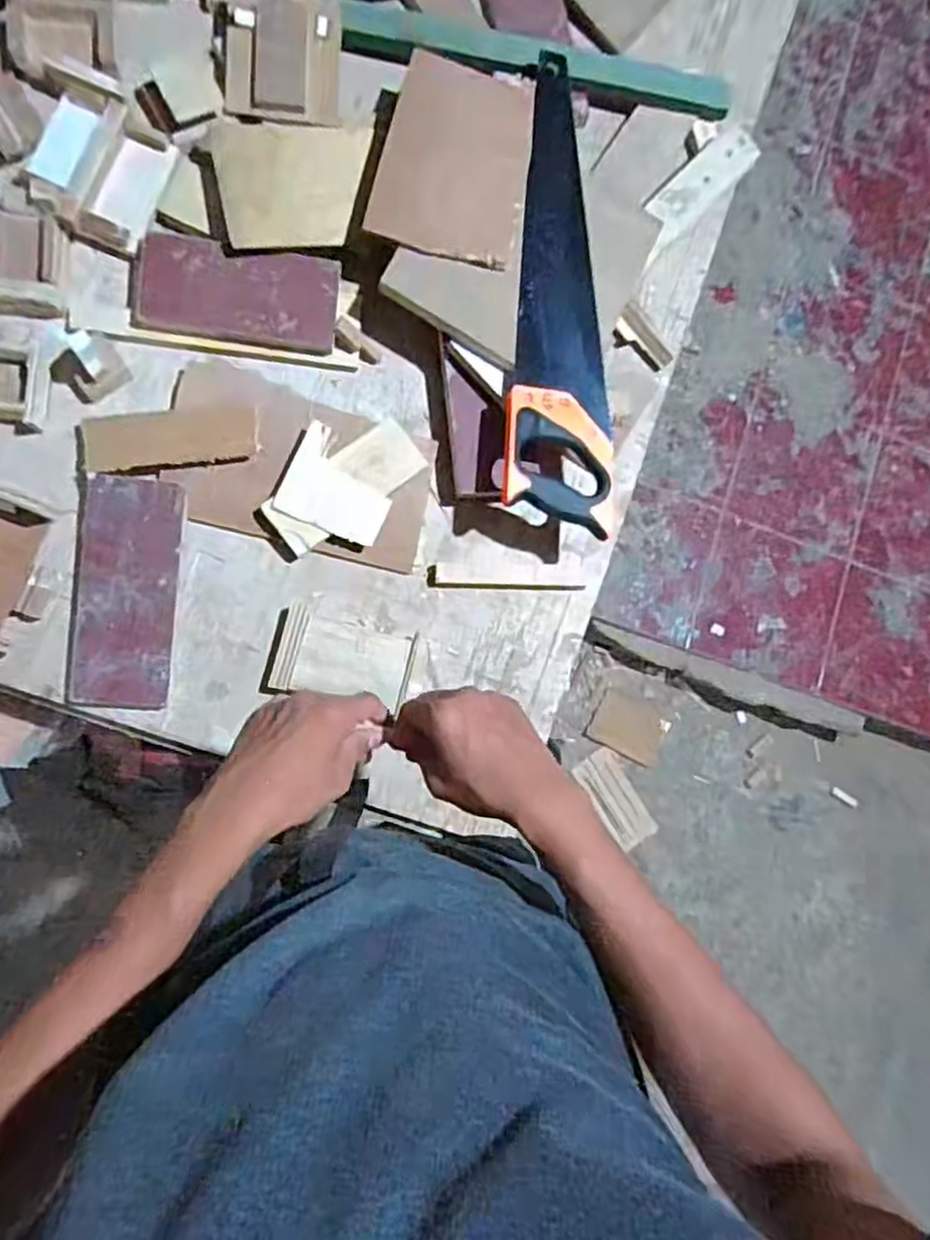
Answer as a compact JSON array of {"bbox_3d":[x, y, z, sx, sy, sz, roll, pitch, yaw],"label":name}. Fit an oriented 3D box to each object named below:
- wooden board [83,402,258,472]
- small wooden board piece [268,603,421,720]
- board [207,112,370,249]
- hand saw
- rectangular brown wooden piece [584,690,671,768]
[{"bbox_3d":[-0.295,-0.185,0.717,0.167,0.017,0.061,-9,87,-10],"label":"wooden board"},{"bbox_3d":[-0.124,0.041,0.736,0.136,0.023,0.082,14,83,-8],"label":"small wooden board piece"},{"bbox_3d":[-0.177,-0.448,0.725,0.151,0.018,0.146,-2,86,-9],"label":"board"},{"bbox_3d":[0.106,-0.351,0.739,0.111,0.033,0.505,4,85,-9],"label":"hand saw"},{"bbox_3d":[0.352,0.228,1.496,0.157,0.004,0.113,25,82,-6],"label":"rectangular brown wooden piece"}]

